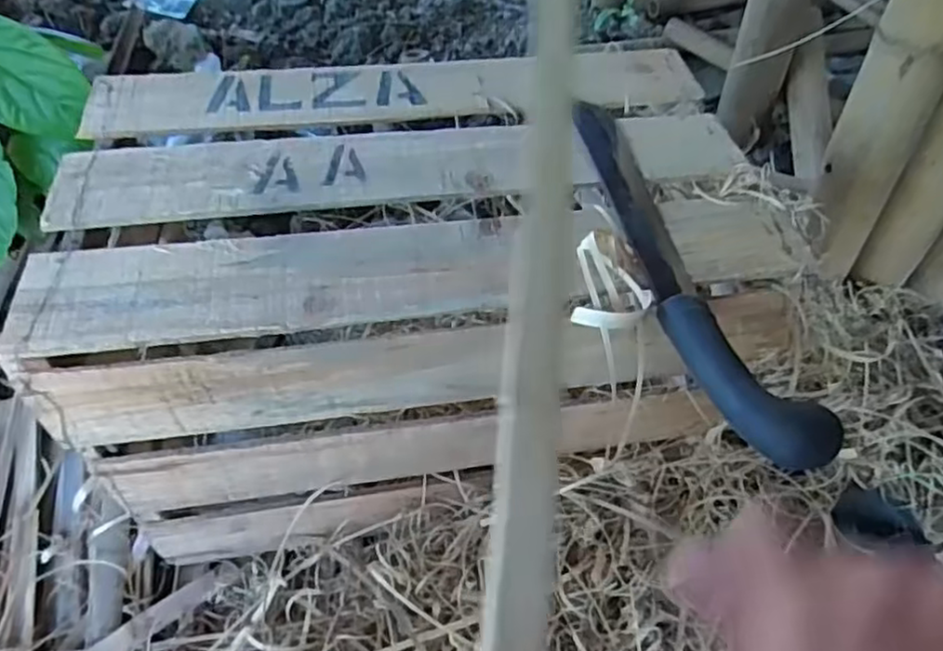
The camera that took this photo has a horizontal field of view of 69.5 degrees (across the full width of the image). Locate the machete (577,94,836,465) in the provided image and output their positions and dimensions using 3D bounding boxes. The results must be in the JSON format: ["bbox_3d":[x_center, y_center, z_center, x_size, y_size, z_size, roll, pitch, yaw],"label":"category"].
[{"bbox_3d":[0.151,-0.056,0.524,0.066,0.027,0.369,-11,50,-11],"label":"machete"}]

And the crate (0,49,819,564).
[{"bbox_3d":[-0.049,-0.027,0.698,0.580,0.334,0.345,-5,49,-6],"label":"crate"}]

